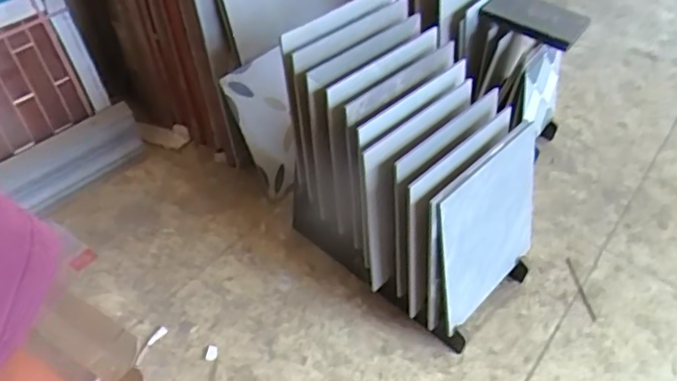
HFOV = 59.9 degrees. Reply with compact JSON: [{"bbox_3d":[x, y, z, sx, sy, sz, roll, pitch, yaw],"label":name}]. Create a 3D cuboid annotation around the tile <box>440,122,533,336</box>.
[{"bbox_3d":[0.337,0.082,1.299,0.017,0.361,0.343,23,47,39],"label":"tile"}]

